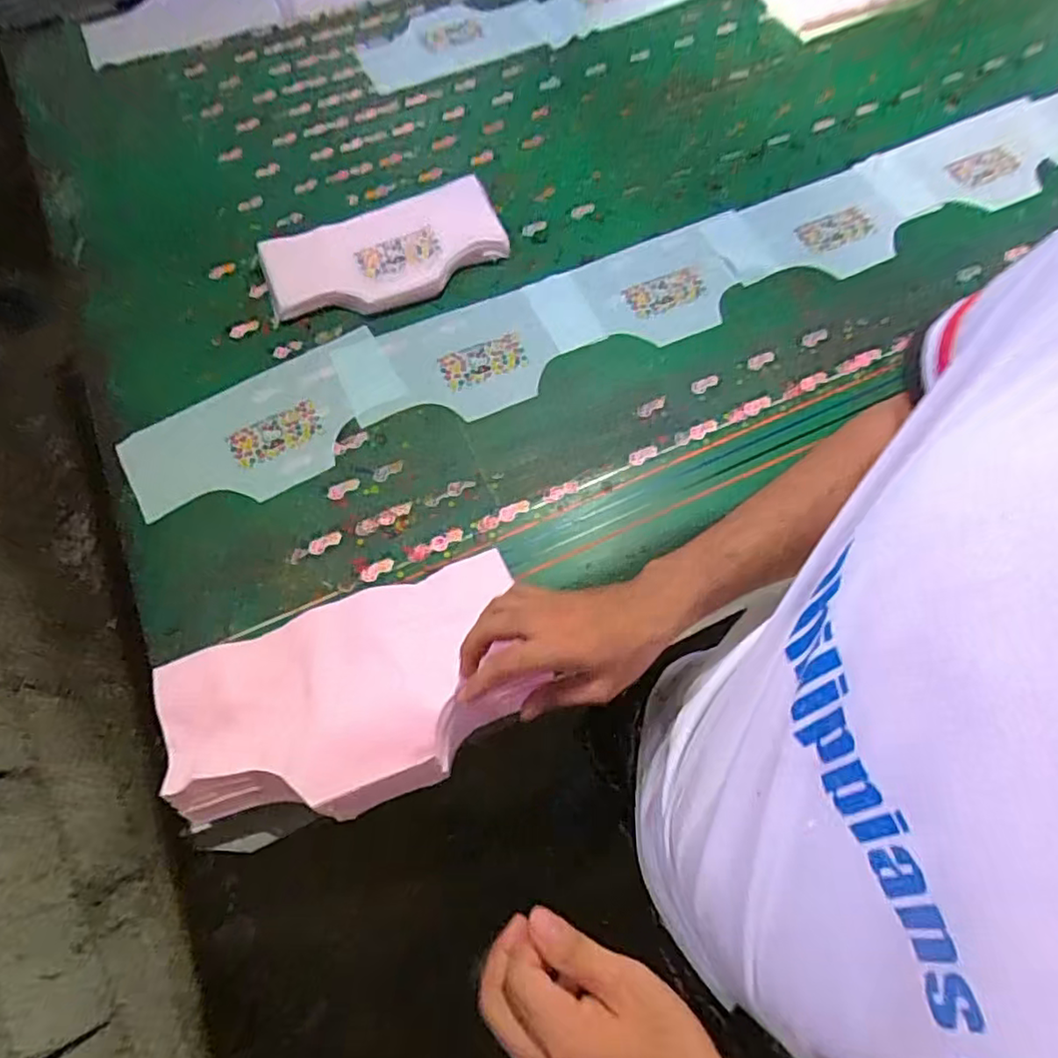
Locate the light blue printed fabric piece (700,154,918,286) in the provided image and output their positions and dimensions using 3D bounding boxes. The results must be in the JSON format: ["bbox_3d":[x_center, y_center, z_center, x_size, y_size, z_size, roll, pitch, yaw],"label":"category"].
[{"bbox_3d":[0.374,-0.386,0.797,0.274,0.011,0.151,-24,67,-9],"label":"light blue printed fabric piece"}]

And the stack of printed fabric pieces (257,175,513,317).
[{"bbox_3d":[-0.171,-0.334,0.752,0.285,0.035,0.130,-23,69,-8],"label":"stack of printed fabric pieces"}]

